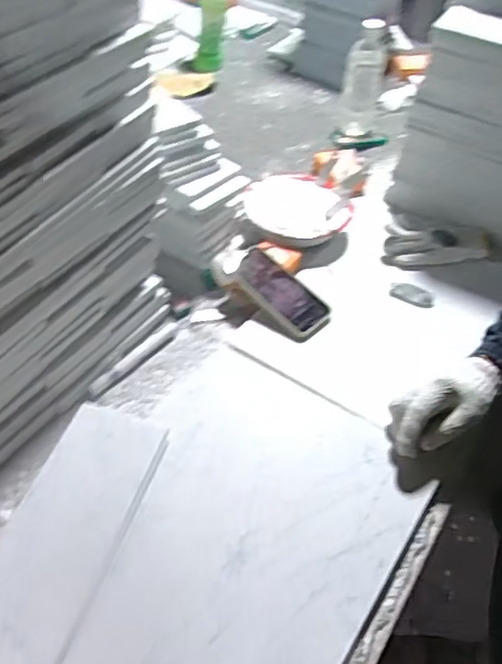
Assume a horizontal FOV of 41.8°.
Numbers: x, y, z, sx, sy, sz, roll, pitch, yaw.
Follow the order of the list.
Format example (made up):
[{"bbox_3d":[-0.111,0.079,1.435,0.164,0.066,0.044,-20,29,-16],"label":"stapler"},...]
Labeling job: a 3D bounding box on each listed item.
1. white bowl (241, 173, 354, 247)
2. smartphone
[{"bbox_3d":[0.068,-0.187,1.014,0.151,0.049,0.148,2,46,-3],"label":"white bowl"},{"bbox_3d":[0.037,-0.051,0.887,0.072,0.013,0.159,-36,61,-21],"label":"smartphone"}]

